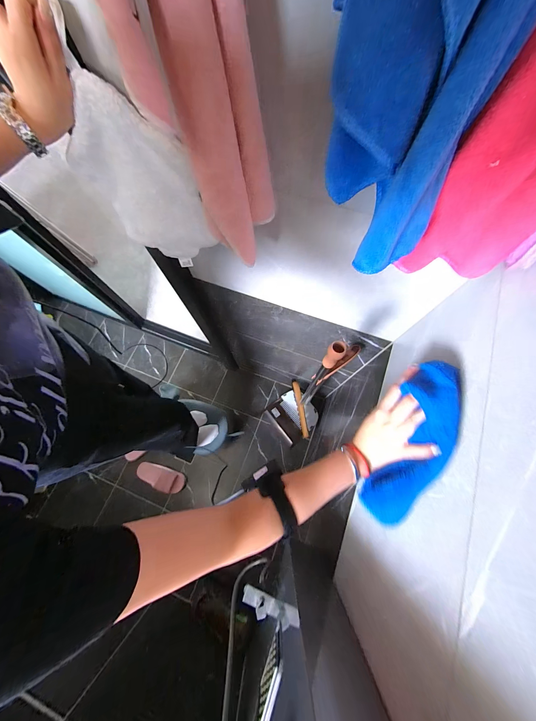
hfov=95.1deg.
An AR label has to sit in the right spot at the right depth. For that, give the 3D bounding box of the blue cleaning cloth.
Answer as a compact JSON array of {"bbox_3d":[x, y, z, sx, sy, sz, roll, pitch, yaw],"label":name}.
[{"bbox_3d":[0.177,0.098,0.304,0.044,0.079,0.204,25,92,10],"label":"blue cleaning cloth"}]

